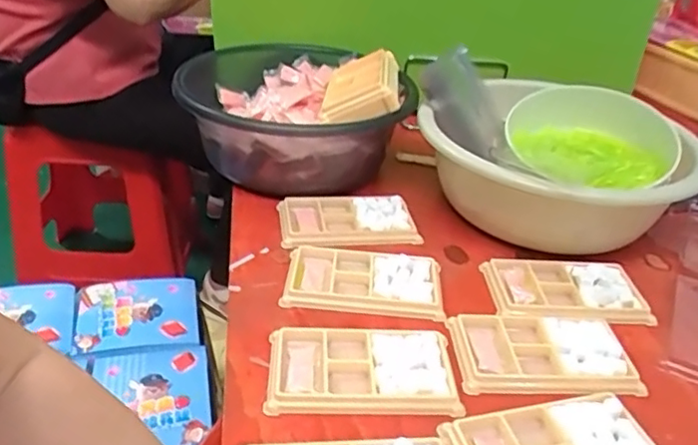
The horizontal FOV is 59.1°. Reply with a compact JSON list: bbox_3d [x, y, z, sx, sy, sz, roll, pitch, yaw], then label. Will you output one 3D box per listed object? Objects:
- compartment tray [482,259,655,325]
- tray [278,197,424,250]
[{"bbox_3d":[0.194,0.059,0.543,0.135,0.013,0.076,5,33,1],"label":"compartment tray"},{"bbox_3d":[-0.001,-0.005,0.618,0.132,0.015,0.074,-1,33,-8],"label":"tray"}]

